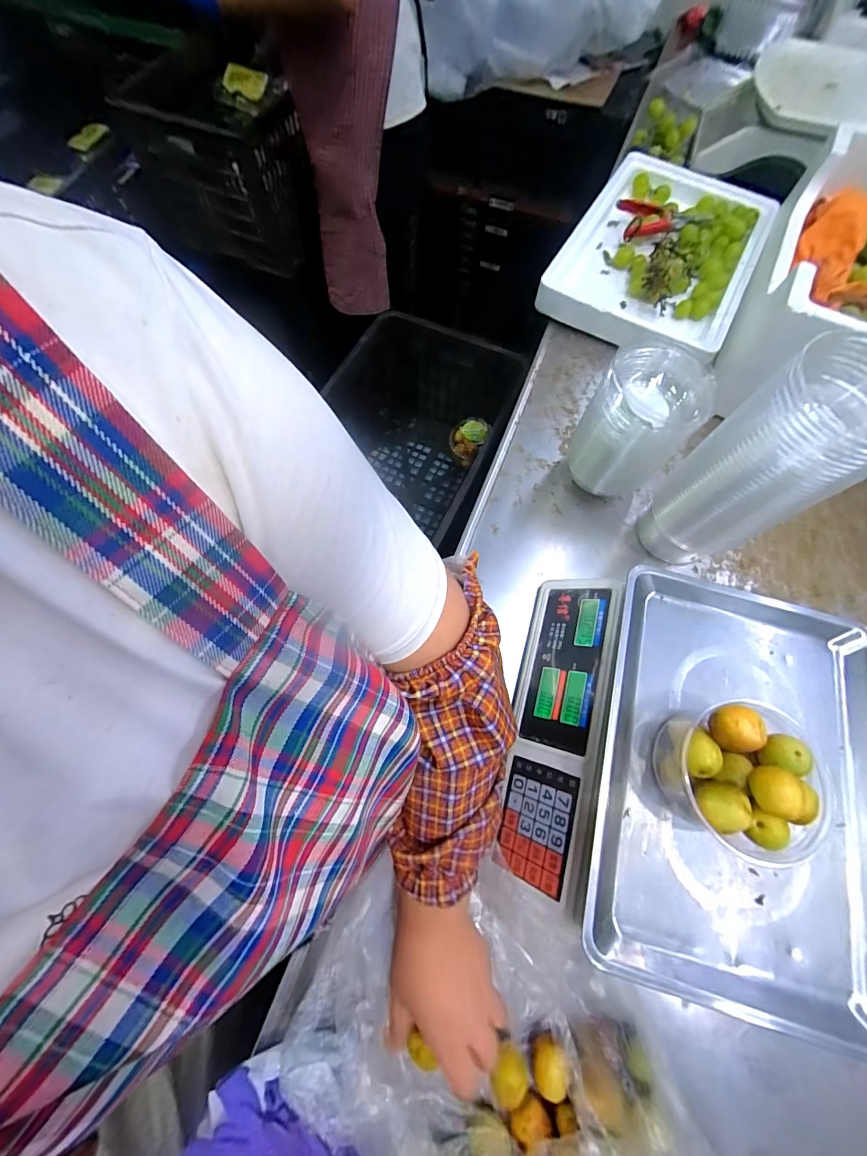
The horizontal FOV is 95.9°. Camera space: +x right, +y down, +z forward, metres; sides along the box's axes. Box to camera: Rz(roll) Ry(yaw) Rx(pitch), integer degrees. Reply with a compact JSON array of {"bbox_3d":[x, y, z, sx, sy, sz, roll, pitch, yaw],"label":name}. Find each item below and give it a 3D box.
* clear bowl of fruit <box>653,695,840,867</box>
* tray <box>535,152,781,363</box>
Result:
[{"bbox_3d":[0.248,0.162,0.318,0.103,0.081,0.103,0,71,-1],"label":"clear bowl of fruit"},{"bbox_3d":[0.410,-0.591,0.697,0.296,0.059,0.473,28,72,8],"label":"tray"}]

